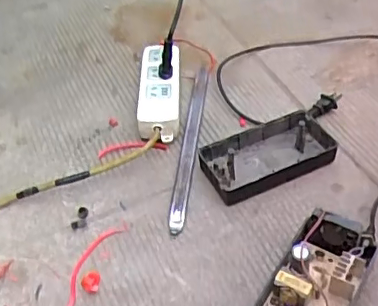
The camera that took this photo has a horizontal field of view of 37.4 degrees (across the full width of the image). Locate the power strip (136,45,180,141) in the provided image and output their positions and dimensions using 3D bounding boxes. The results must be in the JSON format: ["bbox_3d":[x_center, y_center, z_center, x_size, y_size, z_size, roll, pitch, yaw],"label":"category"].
[{"bbox_3d":[-0.038,-0.084,0.759,0.057,0.038,0.171,-3,47,2],"label":"power strip"}]

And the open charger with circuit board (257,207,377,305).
[{"bbox_3d":[0.117,0.129,0.532,0.075,0.054,0.149,23,53,23],"label":"open charger with circuit board"}]

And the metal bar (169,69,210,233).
[{"bbox_3d":[0.004,-0.029,0.712,0.021,0.010,0.290,4,48,8],"label":"metal bar"}]

